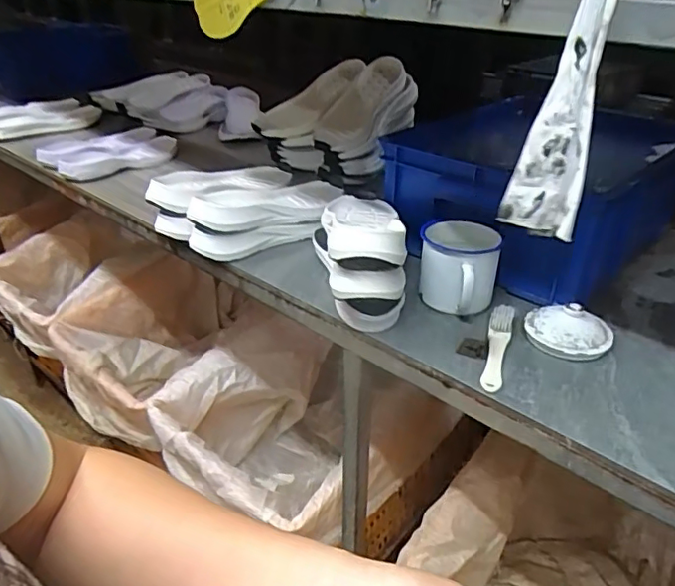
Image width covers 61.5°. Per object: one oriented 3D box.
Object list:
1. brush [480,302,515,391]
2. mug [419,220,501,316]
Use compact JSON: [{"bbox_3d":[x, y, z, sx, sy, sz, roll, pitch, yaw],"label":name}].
[{"bbox_3d":[0.191,0.063,0.674,0.027,0.020,0.155,10,32,15],"label":"brush"},{"bbox_3d":[0.160,-0.032,0.761,0.101,0.094,0.111,12,33,19],"label":"mug"}]

